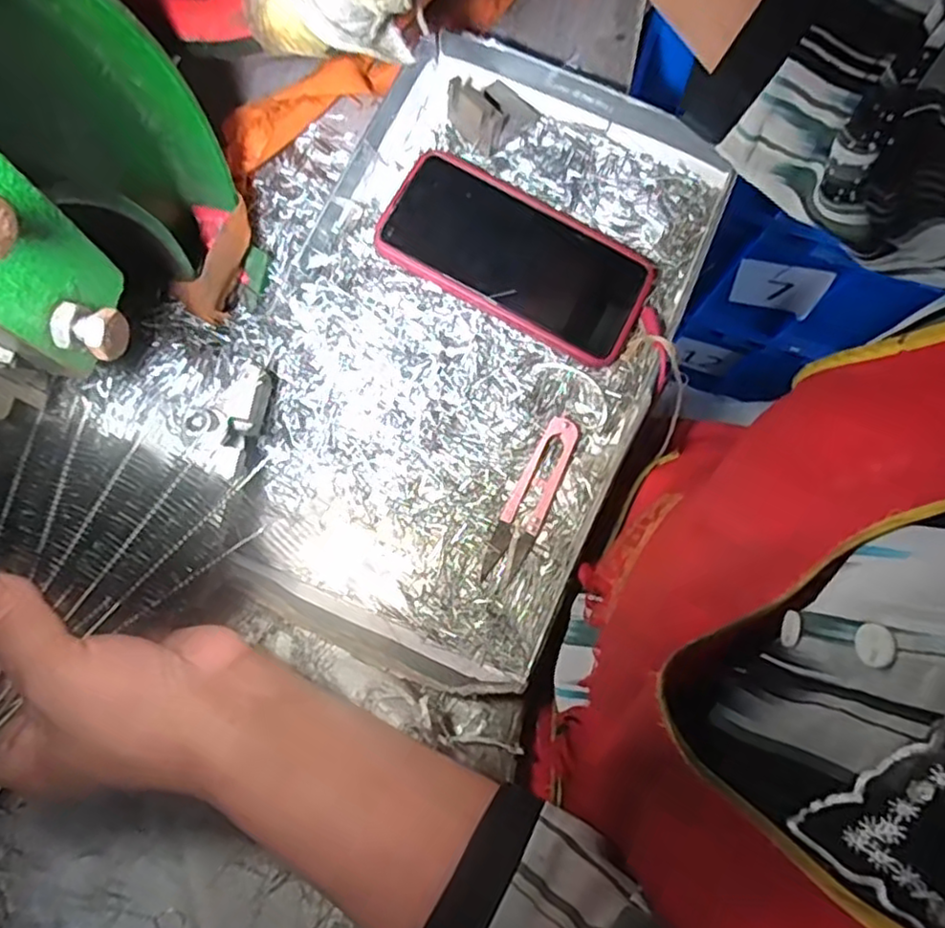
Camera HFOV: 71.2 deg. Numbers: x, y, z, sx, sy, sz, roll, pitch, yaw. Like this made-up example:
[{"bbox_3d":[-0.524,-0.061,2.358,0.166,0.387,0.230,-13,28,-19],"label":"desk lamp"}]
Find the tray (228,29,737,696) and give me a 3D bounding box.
[{"bbox_3d":[0.000,-0.072,0.385,0.211,0.032,0.357,23,78,5],"label":"tray"}]

